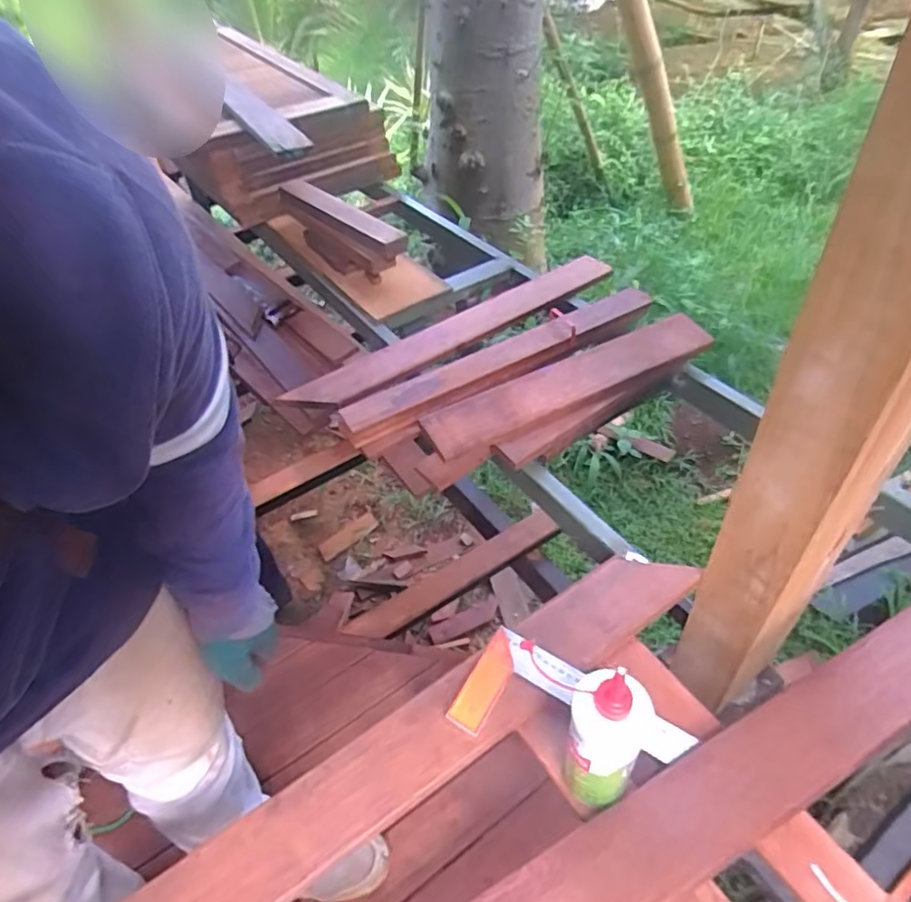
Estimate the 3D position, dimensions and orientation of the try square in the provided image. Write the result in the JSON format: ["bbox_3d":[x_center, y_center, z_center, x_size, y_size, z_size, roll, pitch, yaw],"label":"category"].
[{"bbox_3d":[0.120,0.292,0.645,0.233,0.026,0.124,22,52,25],"label":"try square"}]

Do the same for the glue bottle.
[{"bbox_3d":[0.135,0.258,0.541,0.065,0.203,0.063,-3,46,3],"label":"glue bottle"}]

